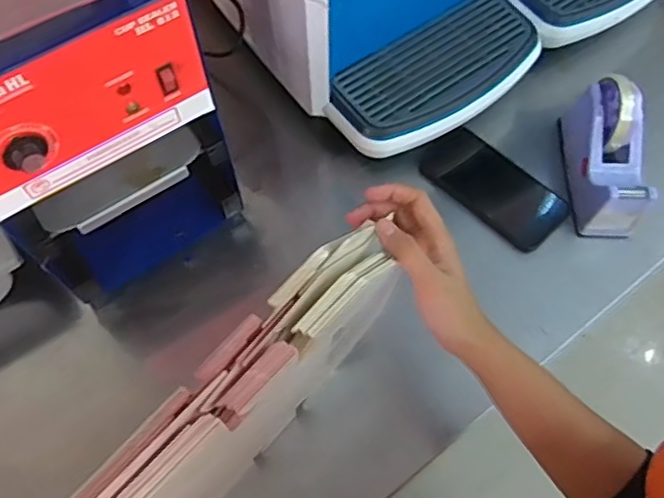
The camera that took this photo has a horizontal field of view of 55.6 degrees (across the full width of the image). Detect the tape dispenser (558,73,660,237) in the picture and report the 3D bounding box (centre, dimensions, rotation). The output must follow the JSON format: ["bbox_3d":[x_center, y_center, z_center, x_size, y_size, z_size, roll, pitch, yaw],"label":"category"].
[{"bbox_3d":[0.307,-0.101,0.704,0.066,0.111,0.159,-3,65,-1],"label":"tape dispenser"}]

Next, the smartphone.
[{"bbox_3d":[0.188,-0.076,0.740,0.085,0.016,0.174,-43,66,-15],"label":"smartphone"}]

